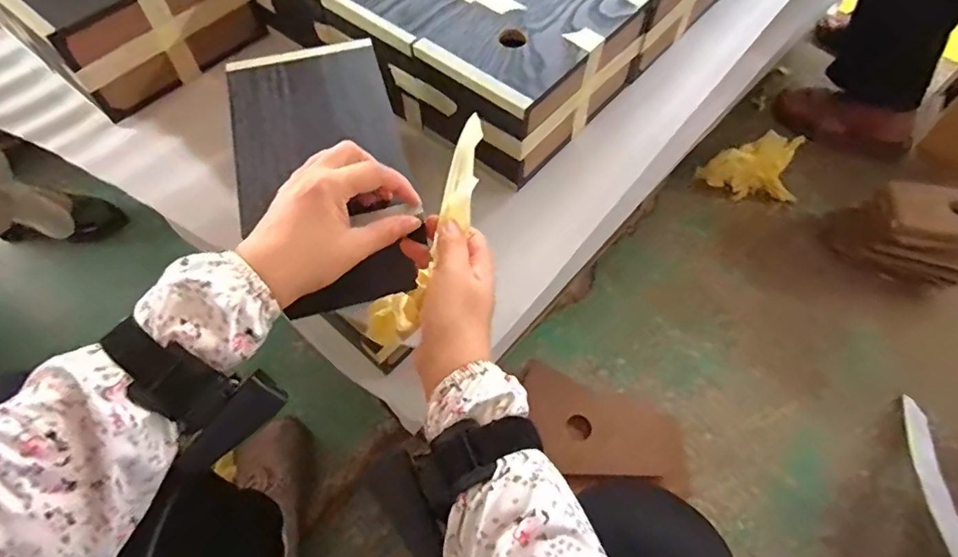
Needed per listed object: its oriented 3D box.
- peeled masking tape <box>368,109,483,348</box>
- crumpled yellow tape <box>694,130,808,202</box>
[{"bbox_3d":[-0.029,-0.039,0.411,0.039,0.028,0.196,24,75,12],"label":"peeled masking tape"},{"bbox_3d":[0.508,-0.205,0.988,0.178,0.101,0.079,3,61,1],"label":"crumpled yellow tape"}]

